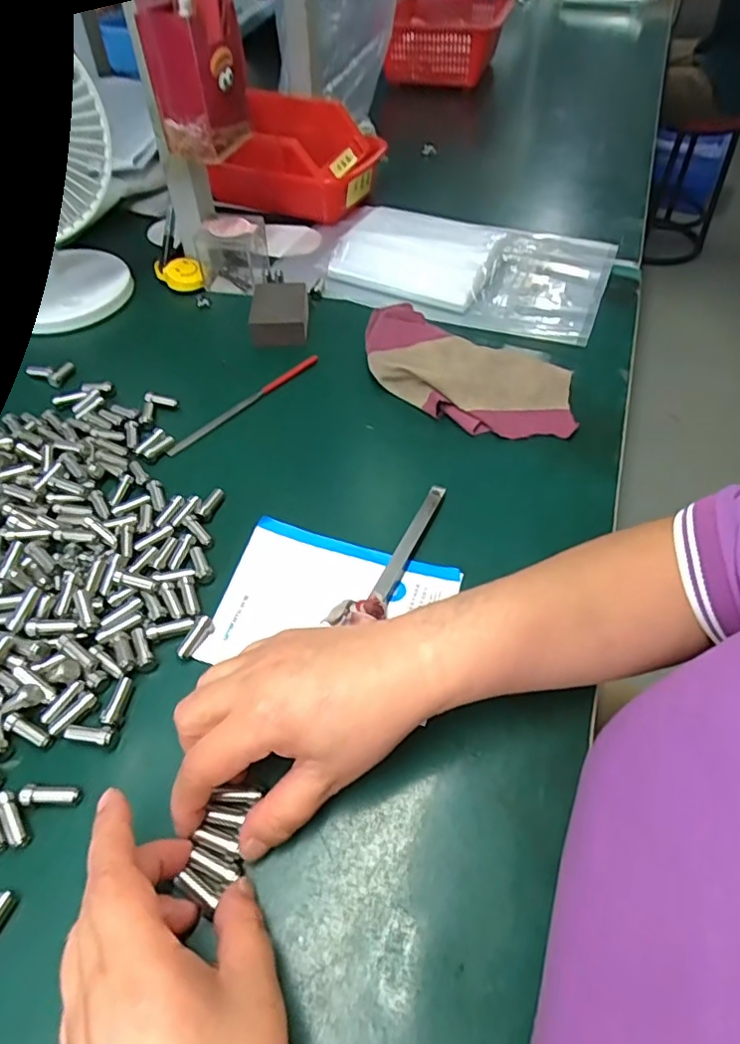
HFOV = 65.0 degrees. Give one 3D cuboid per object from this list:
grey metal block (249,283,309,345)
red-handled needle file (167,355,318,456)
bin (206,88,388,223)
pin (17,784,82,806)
[{"bbox_3d":[-0.085,-0.200,0.552,0.051,0.027,0.081,-3,50,-2],"label":"grey metal block"},{"bbox_3d":[-0.101,-0.101,0.485,0.011,0.009,0.159,35,58,25],"label":"red-handled needle file"},{"bbox_3d":[-0.099,-0.459,0.730,0.202,0.086,0.140,20,53,16],"label":"bin"},{"bbox_3d":[-0.158,0.136,0.288,0.027,0.008,0.009,-2,50,-1],"label":"pin"}]

